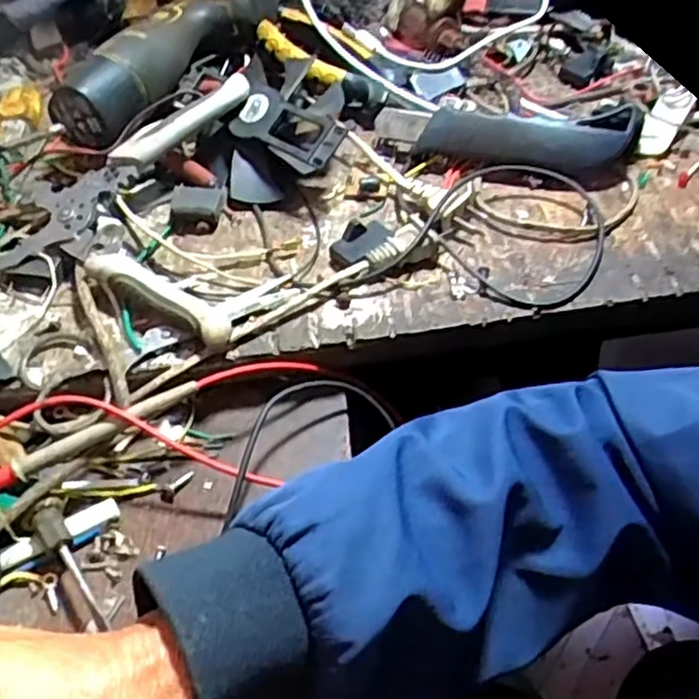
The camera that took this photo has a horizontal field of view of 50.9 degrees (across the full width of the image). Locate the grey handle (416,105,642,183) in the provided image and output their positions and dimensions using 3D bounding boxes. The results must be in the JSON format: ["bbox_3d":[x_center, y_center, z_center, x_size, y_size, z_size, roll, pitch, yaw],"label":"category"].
[{"bbox_3d":[0.109,-0.130,0.457,0.127,0.028,0.031,9,52,12],"label":"grey handle"}]

